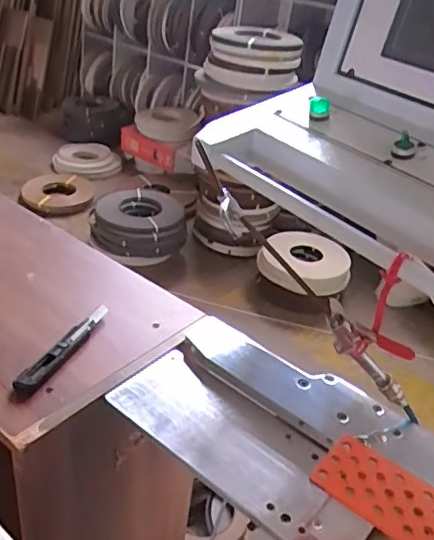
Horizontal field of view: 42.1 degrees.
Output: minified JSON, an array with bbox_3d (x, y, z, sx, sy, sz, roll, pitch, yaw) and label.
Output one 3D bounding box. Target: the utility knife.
[{"bbox_3d":[-0.207,0.105,0.784,0.028,0.016,0.188,20,34,20],"label":"utility knife"}]

